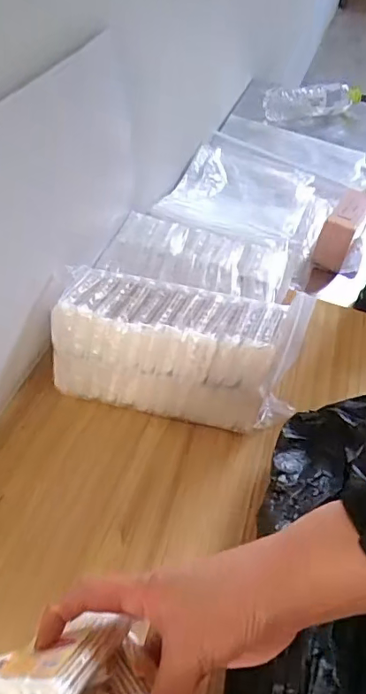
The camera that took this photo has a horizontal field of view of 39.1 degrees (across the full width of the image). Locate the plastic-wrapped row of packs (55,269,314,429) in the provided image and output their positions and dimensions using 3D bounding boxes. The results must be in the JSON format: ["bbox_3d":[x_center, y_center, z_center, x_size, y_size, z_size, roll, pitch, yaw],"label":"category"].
[{"bbox_3d":[-0.004,0.003,0.501,0.227,0.116,0.083,10,49,3],"label":"plastic-wrapped row of packs"}]

